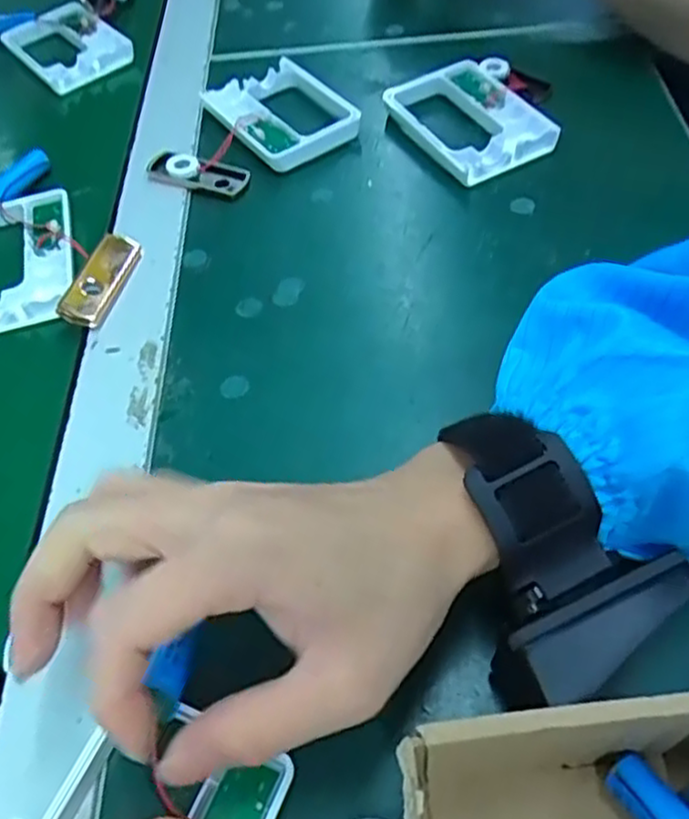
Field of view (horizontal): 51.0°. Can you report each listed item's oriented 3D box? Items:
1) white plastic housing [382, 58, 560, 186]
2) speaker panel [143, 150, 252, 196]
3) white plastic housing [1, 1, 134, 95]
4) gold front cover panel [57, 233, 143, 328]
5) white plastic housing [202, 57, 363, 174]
[{"bbox_3d":[0.078,-0.178,0.443,0.072,0.022,0.096,-22,56,-12],"label":"white plastic housing"},{"bbox_3d":[-0.088,-0.144,0.437,0.061,0.008,0.024,16,56,14],"label":"speaker panel"},{"bbox_3d":[-0.215,-0.279,0.552,0.073,0.014,0.107,-33,59,-19],"label":"white plastic housing"},{"bbox_3d":[-0.128,-0.070,0.383,0.024,0.005,0.063,20,55,-6],"label":"gold front cover panel"},{"bbox_3d":[-0.041,-0.191,0.465,0.070,0.017,0.101,-34,59,-20],"label":"white plastic housing"}]

